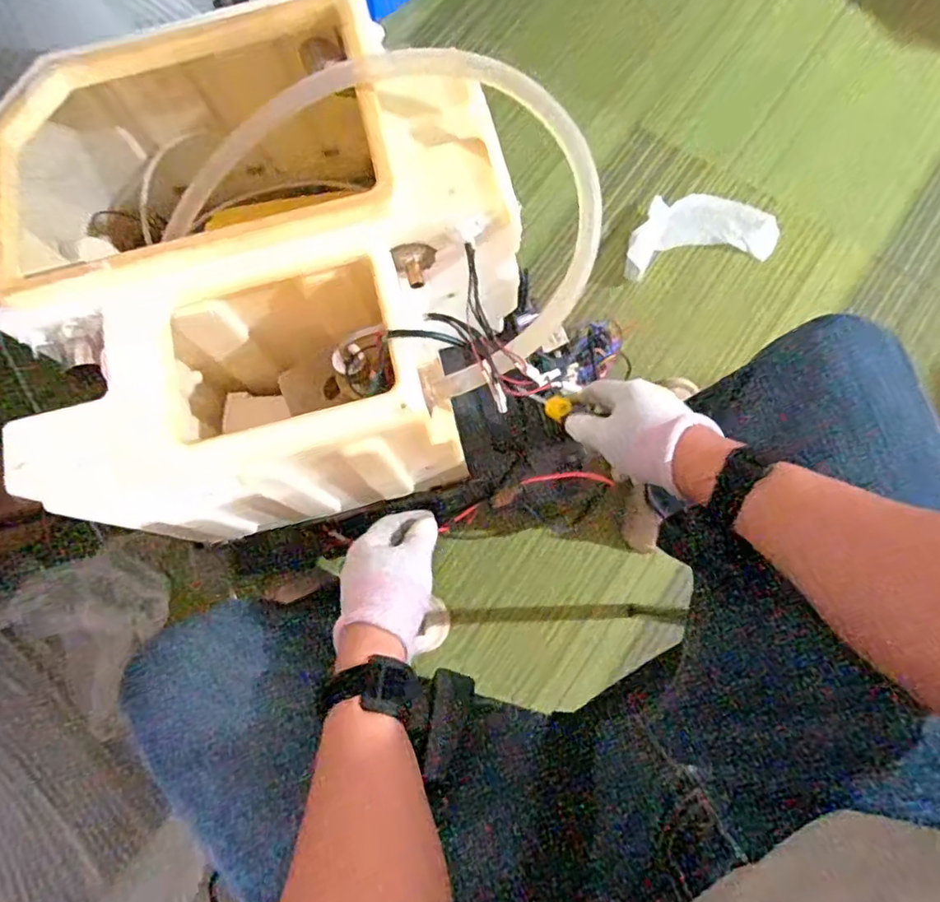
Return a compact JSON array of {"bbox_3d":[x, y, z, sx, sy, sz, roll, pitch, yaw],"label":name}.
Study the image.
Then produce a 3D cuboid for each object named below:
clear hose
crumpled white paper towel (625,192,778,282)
[{"bbox_3d":[-0.037,-0.181,0.450,0.275,0.118,0.198,28,79,9],"label":"clear hose"},{"bbox_3d":[0.399,-0.387,1.034,0.266,0.032,0.130,-10,76,0],"label":"crumpled white paper towel"}]

